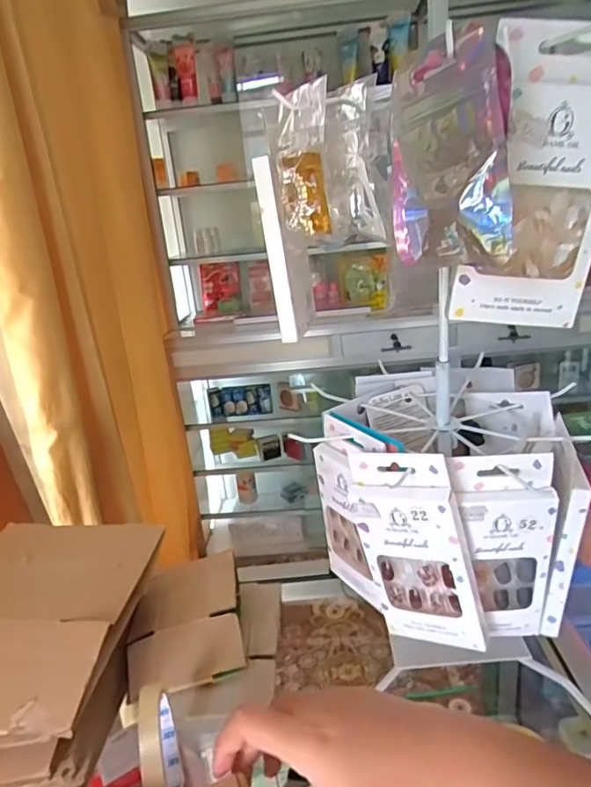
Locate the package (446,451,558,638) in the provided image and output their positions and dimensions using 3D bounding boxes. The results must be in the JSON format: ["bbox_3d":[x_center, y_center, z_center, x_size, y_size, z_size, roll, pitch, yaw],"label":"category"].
[{"bbox_3d":[0.137,0.104,0.360,0.061,0.135,0.016,-6,21,1],"label":"package"}]

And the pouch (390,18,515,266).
[{"bbox_3d":[0.067,-0.107,0.243,0.014,0.091,0.069,-14,22,-19],"label":"pouch"}]

